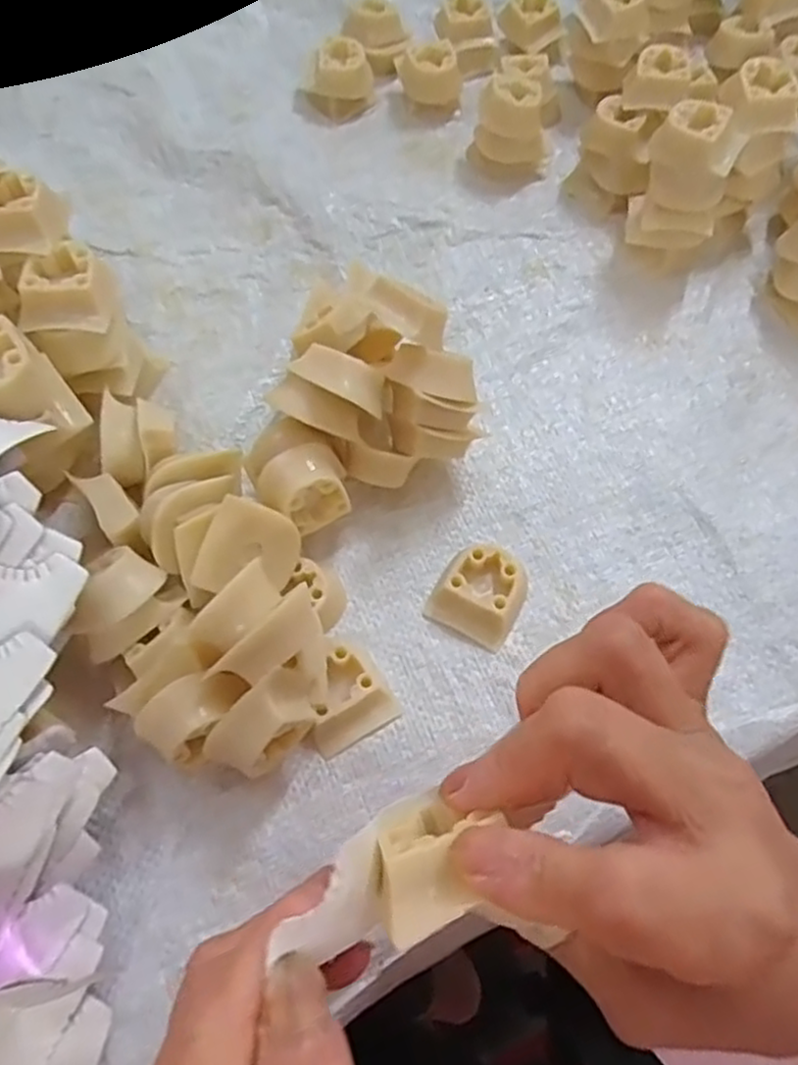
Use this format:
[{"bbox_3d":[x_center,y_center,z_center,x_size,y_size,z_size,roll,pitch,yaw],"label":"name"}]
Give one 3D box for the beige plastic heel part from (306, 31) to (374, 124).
[{"bbox_3d":[-0.037,-0.298,0.466,0.035,0.026,0.039,28,66,10],"label":"beige plastic heel part"}]

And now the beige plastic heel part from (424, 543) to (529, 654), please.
[{"bbox_3d":[0.038,0.026,0.324,0.037,0.017,0.045,27,65,9],"label":"beige plastic heel part"}]

